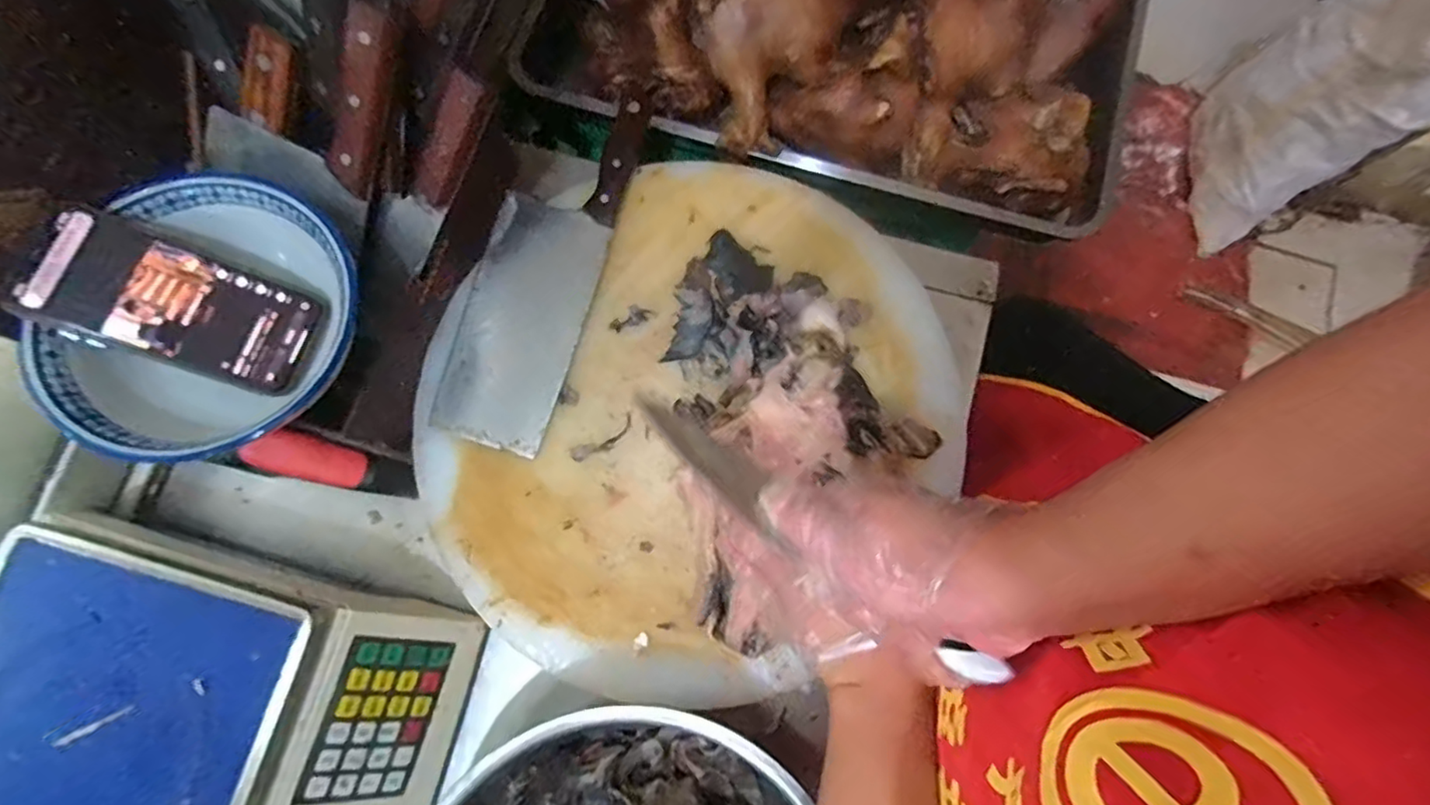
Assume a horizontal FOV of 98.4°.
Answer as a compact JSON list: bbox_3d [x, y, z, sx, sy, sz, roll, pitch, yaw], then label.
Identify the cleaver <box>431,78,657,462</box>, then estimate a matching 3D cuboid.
[{"bbox_3d":[-0.147,-0.121,0.526,0.095,0.028,0.318,15,80,2],"label":"cleaver"}]

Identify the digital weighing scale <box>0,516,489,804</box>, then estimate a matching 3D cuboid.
[{"bbox_3d":[-0.365,0.276,0.416,0.295,0.090,0.327,14,80,2],"label":"digital weighing scale"}]

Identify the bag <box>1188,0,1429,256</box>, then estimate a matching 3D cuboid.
[{"bbox_3d":[1.173,-0.584,1.138,0.303,0.549,0.289,-29,81,-6],"label":"bag"}]

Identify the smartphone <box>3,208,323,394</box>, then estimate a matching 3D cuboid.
[{"bbox_3d":[-0.360,-0.066,0.419,0.149,0.017,0.075,23,74,-25],"label":"smartphone"}]

